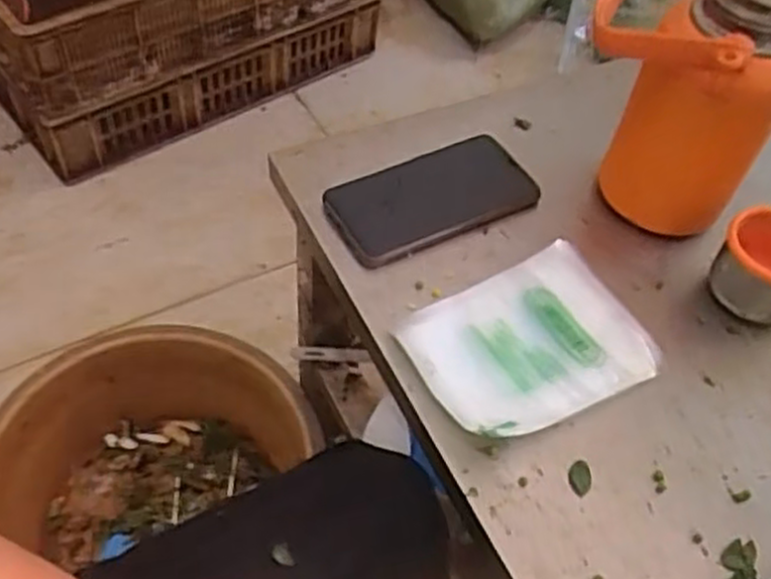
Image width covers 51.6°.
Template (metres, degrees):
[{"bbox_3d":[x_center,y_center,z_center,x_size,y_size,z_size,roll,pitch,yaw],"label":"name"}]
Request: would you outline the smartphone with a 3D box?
[{"bbox_3d":[0.035,-0.067,0.590,0.150,0.010,0.075,-22,57,-20],"label":"smartphone"}]

